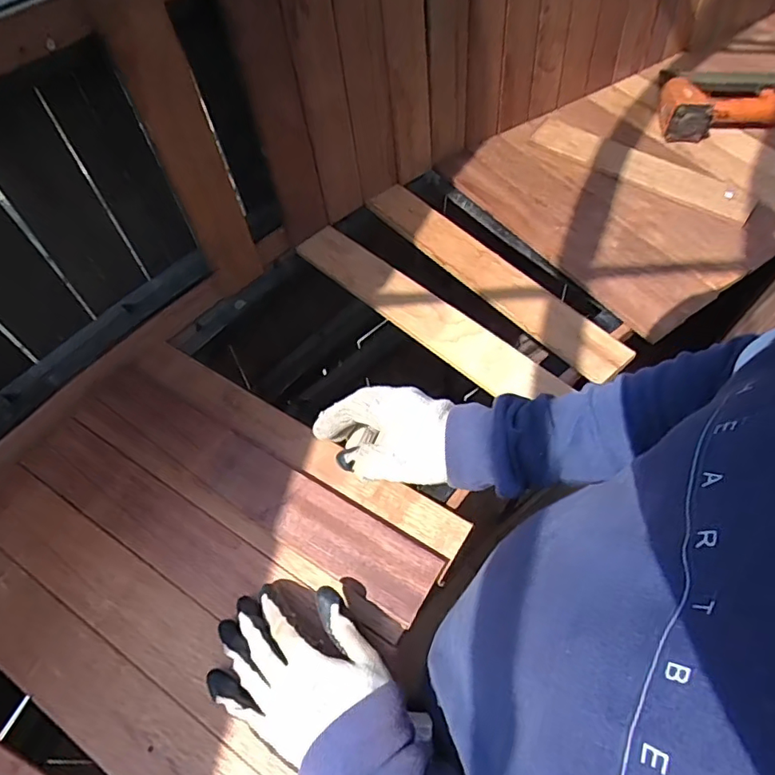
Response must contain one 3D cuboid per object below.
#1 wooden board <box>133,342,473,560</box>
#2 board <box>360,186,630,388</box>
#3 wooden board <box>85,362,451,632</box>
[{"bbox_3d":[-0.104,0.054,0.568,0.408,0.011,0.048,28,61,17],"label":"wooden board"},{"bbox_3d":[0.131,-0.153,0.705,0.069,0.022,0.407,-37,63,-21],"label":"board"},{"bbox_3d":[-0.138,0.090,0.540,0.411,0.011,0.067,28,61,18],"label":"wooden board"}]

